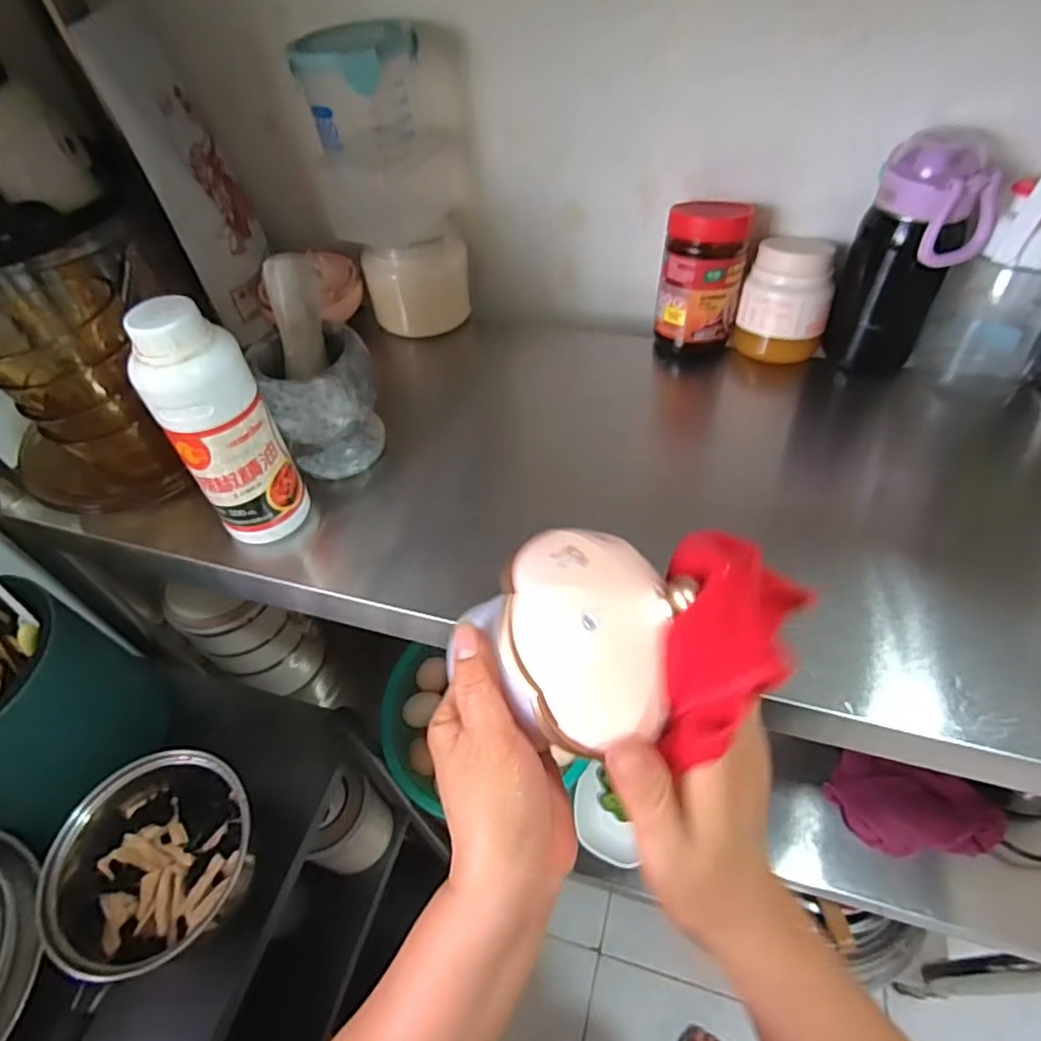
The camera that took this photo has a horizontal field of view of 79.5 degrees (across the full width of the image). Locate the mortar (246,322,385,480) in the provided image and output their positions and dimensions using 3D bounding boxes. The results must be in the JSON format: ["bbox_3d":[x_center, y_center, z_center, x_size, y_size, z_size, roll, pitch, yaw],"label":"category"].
[{"bbox_3d":[-0.161,-0.097,0.529,0.089,0.104,0.082,-21,52,-11],"label":"mortar"}]

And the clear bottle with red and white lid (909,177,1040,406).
[{"bbox_3d":[0.414,-0.200,0.519,0.084,0.196,0.092,35,62,28],"label":"clear bottle with red and white lid"}]

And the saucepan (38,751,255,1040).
[{"bbox_3d":[-0.342,0.349,0.511,0.159,0.062,0.307,10,53,14],"label":"saucepan"}]

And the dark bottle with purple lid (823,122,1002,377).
[{"bbox_3d":[0.322,-0.214,0.529,0.061,0.184,0.089,-35,56,-21],"label":"dark bottle with purple lid"}]

